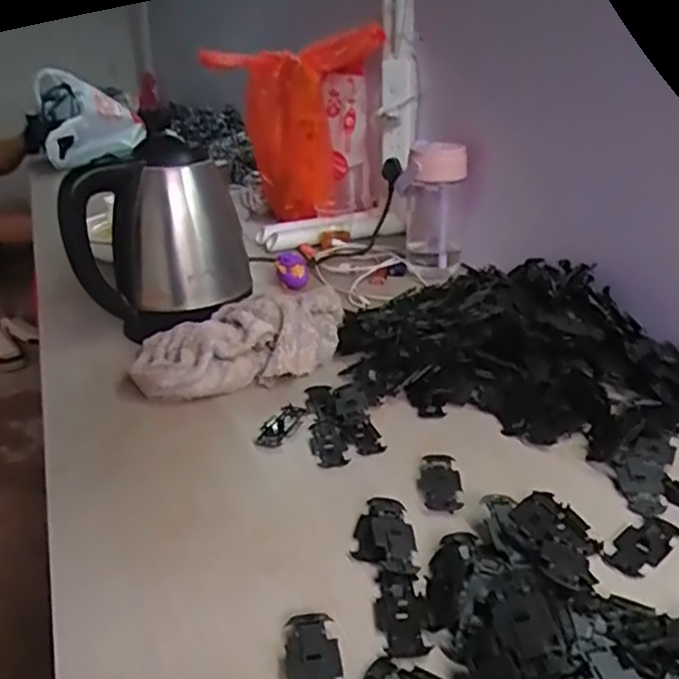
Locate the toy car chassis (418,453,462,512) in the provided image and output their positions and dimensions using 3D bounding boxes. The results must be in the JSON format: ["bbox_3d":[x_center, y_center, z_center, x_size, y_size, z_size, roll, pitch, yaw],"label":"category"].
[{"bbox_3d":[0.078,0.109,0.501,0.031,0.006,0.060,1,25,6],"label":"toy car chassis"}]

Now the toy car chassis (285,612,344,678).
[{"bbox_3d":[-0.014,0.179,0.359,0.029,0.008,0.062,-5,25,-6],"label":"toy car chassis"}]

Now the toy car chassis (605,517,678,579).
[{"bbox_3d":[0.207,0.138,0.440,0.067,0.006,0.029,-22,31,-36],"label":"toy car chassis"}]

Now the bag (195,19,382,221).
[{"bbox_3d":[-0.066,-0.365,1.165,0.261,0.306,0.201,14,29,32],"label":"bag"}]

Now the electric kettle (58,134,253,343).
[{"bbox_3d":[-0.200,-0.125,0.741,0.163,0.169,0.156,-5,26,-1],"label":"electric kettle"}]

